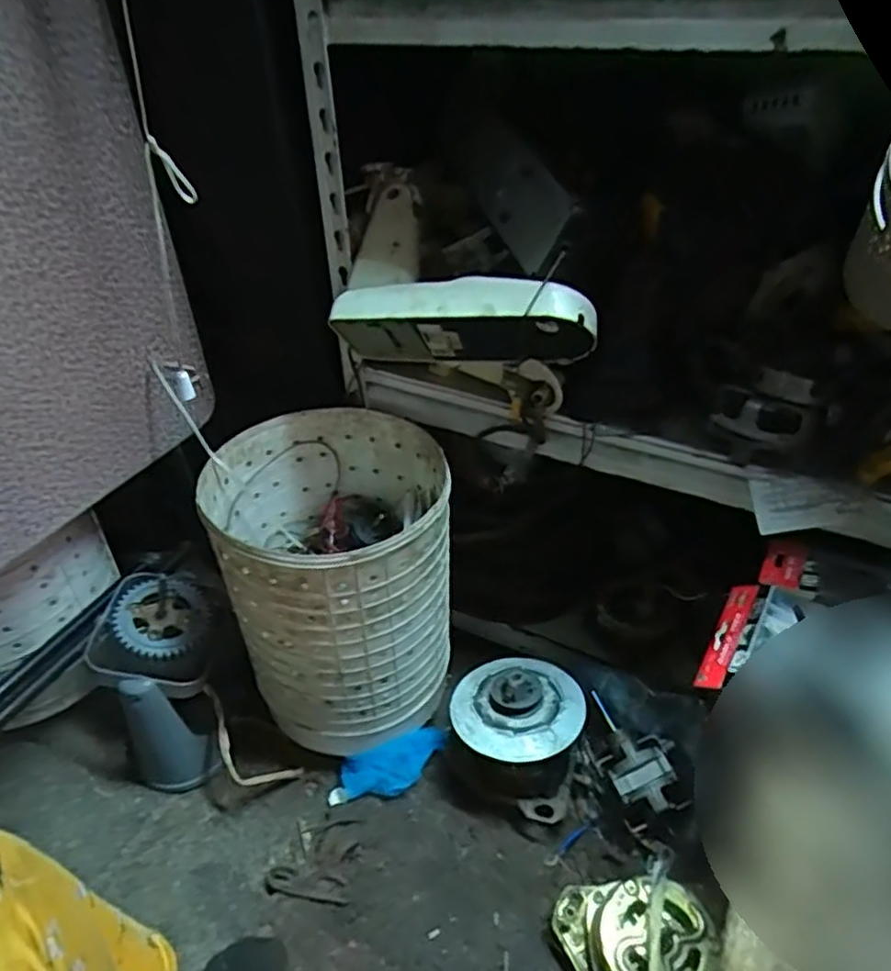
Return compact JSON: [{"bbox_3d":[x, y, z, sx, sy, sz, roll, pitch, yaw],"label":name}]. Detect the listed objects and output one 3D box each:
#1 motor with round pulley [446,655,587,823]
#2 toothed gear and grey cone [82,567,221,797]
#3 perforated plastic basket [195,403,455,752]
[{"bbox_3d":[0.086,0.289,0.819,0.150,0.144,0.144,-1,36,1],"label":"motor with round pulley"},{"bbox_3d":[-0.350,0.231,0.859,0.140,0.235,0.171,-13,31,-15],"label":"toothed gear and grey cone"},{"bbox_3d":[-0.121,0.116,0.815,0.242,0.322,0.252,-12,38,-14],"label":"perforated plastic basket"}]

